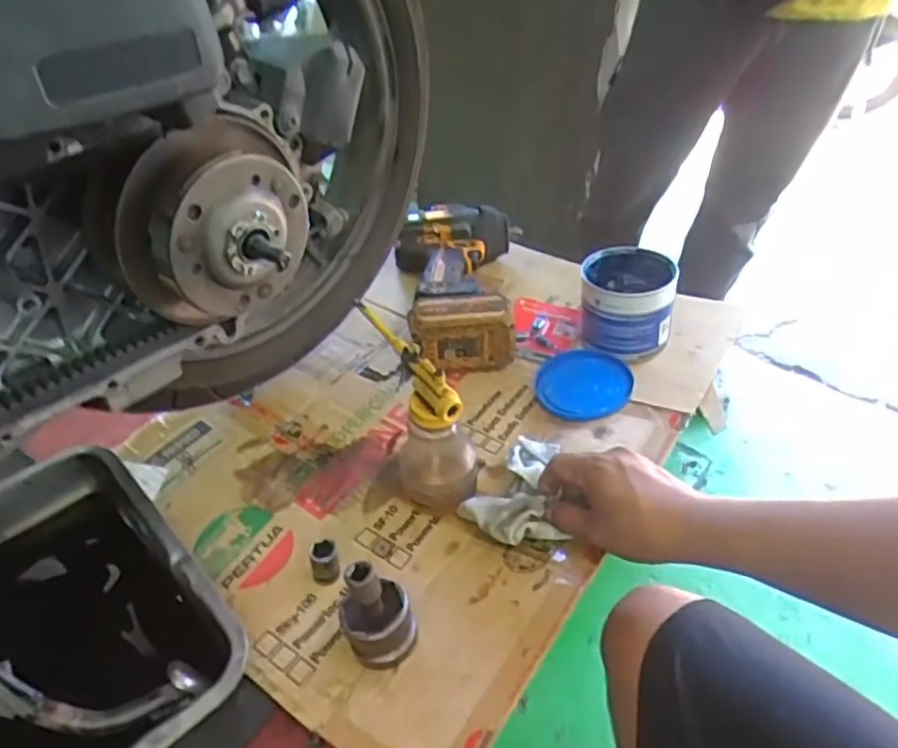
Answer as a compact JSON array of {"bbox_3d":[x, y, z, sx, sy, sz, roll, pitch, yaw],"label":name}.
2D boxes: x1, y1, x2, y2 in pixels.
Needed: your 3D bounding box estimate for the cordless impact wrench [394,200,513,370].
[{"bbox_3d":[0.006,-0.112,0.792,0.136,0.076,0.244,-1,43,1],"label":"cordless impact wrench"}]

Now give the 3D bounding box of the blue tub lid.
[{"bbox_3d":[0.143,0.011,0.694,0.094,0.014,0.098,-1,43,1],"label":"blue tub lid"}]

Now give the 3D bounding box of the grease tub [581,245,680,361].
[{"bbox_3d":[0.193,-0.079,0.727,0.101,0.084,0.093,5,44,7],"label":"grease tub"}]

